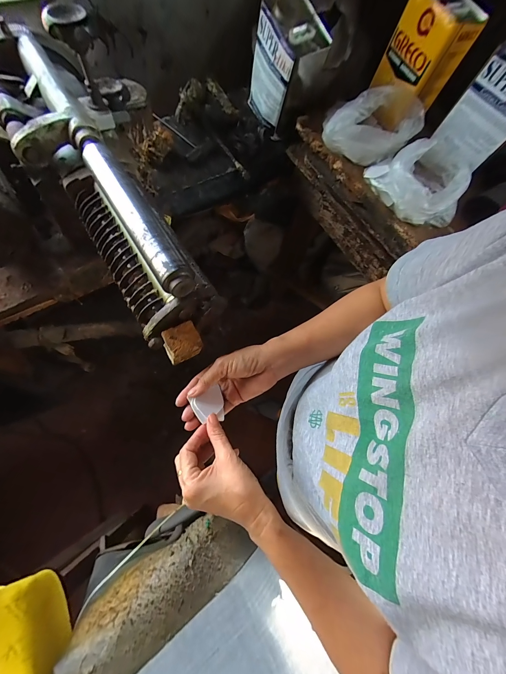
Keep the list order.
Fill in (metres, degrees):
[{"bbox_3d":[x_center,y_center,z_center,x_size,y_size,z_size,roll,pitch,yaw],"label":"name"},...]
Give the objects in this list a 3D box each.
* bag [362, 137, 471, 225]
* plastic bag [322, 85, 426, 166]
[{"bbox_3d":[0.422,-0.379,0.642,0.255,0.087,0.187,-9,70,-9],"label":"bag"},{"bbox_3d":[0.296,-0.516,0.654,0.251,0.105,0.120,-16,71,-12],"label":"plastic bag"}]

